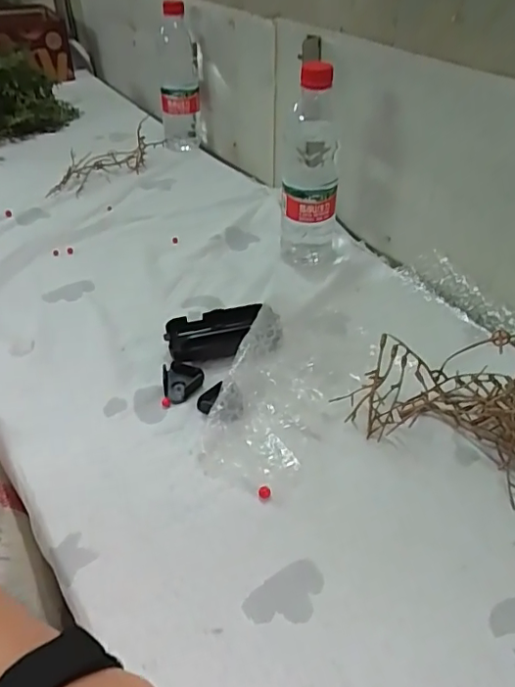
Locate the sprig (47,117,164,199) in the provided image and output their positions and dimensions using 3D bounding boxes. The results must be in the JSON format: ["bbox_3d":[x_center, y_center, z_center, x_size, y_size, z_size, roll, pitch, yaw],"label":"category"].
[{"bbox_3d":[-0.236,-0.282,0.847,0.067,0.043,0.208,30,51,31],"label":"sprig"}]

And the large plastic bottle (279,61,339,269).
[{"bbox_3d":[0.059,-0.185,0.599,0.067,0.211,0.069,4,42,6],"label":"large plastic bottle"}]

